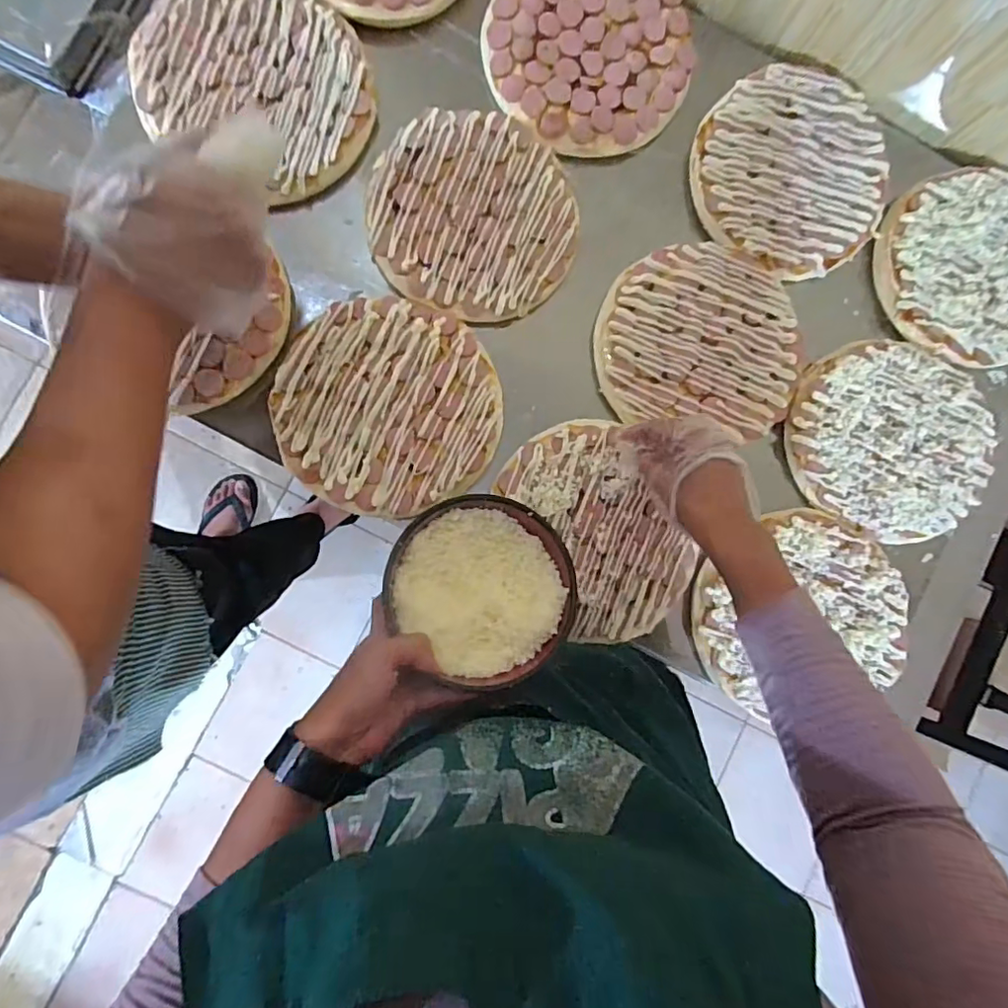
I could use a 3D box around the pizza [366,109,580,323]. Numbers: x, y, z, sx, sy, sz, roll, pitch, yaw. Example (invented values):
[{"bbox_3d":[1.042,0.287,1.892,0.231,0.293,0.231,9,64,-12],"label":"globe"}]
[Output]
[{"bbox_3d":[-0.029,-0.271,0.523,0.191,0.013,0.183,6,85,-5],"label":"pizza"}]

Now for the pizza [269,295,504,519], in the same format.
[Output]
[{"bbox_3d":[-0.105,-0.090,0.507,0.197,0.014,0.190,0,86,-6],"label":"pizza"}]

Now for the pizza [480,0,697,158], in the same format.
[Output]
[{"bbox_3d":[0.085,-0.446,0.542,0.201,0.014,0.194,-4,86,-6],"label":"pizza"}]

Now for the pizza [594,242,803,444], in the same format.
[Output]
[{"bbox_3d":[0.189,-0.161,0.537,0.192,0.010,0.171,8,85,-5],"label":"pizza"}]

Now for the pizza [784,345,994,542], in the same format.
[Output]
[{"bbox_3d":[0.375,-0.063,0.543,0.194,0.018,0.188,3,86,-5],"label":"pizza"}]

